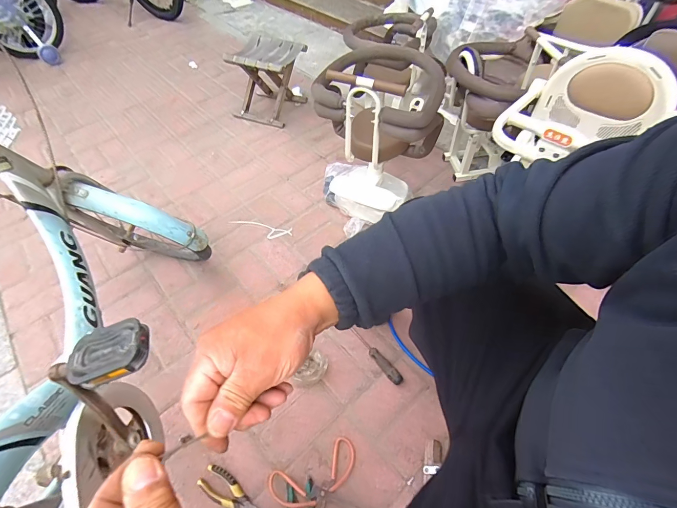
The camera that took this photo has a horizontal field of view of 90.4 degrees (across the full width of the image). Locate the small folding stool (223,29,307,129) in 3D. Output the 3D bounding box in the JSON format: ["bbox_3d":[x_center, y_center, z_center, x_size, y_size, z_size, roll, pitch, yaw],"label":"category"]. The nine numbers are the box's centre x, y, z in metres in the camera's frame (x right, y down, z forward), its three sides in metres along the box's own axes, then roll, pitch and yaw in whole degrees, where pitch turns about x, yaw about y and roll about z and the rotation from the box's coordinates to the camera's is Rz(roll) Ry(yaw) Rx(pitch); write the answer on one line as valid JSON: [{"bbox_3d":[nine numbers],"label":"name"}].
[{"bbox_3d":[-0.330,-0.807,1.573,0.291,0.317,0.283,20,56,15],"label":"small folding stool"}]

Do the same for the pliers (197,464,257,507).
[{"bbox_3d":[-0.218,0.534,0.724,0.191,0.022,0.052,27,58,20],"label":"pliers"}]

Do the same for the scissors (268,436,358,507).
[{"bbox_3d":[-0.038,0.511,0.728,0.196,0.032,0.146,-21,56,-15],"label":"scissors"}]

